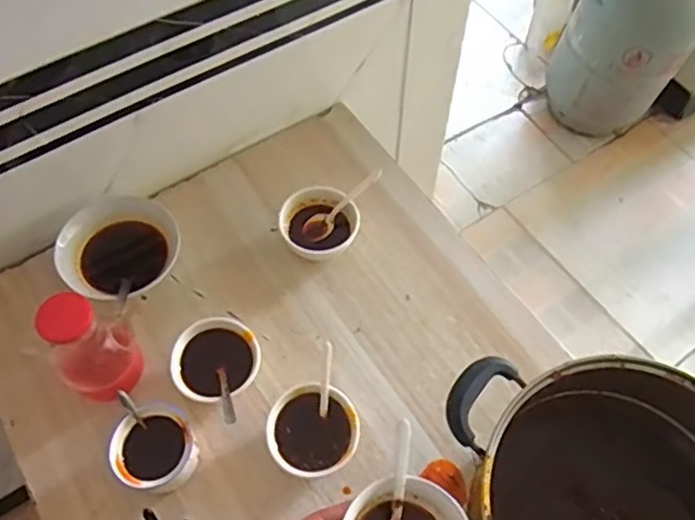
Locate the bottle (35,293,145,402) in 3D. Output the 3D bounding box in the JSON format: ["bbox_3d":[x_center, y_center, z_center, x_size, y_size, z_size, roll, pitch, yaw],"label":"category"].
[{"bbox_3d":[-0.273,0.104,0.671,0.079,0.161,0.070,10,61,4],"label":"bottle"}]

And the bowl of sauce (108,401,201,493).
[{"bbox_3d":[-0.204,0.203,0.664,0.082,0.069,0.084,0,61,-1],"label":"bowl of sauce"}]

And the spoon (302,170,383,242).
[{"bbox_3d":[-0.007,-0.073,0.808,0.128,0.019,0.030,-45,68,3],"label":"spoon"}]

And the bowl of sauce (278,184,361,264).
[{"bbox_3d":[-0.036,-0.044,0.815,0.101,0.050,0.094,8,61,3],"label":"bowl of sauce"}]

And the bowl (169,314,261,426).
[{"bbox_3d":[-0.146,0.121,0.715,0.108,0.062,0.100,0,61,-1],"label":"bowl"}]

